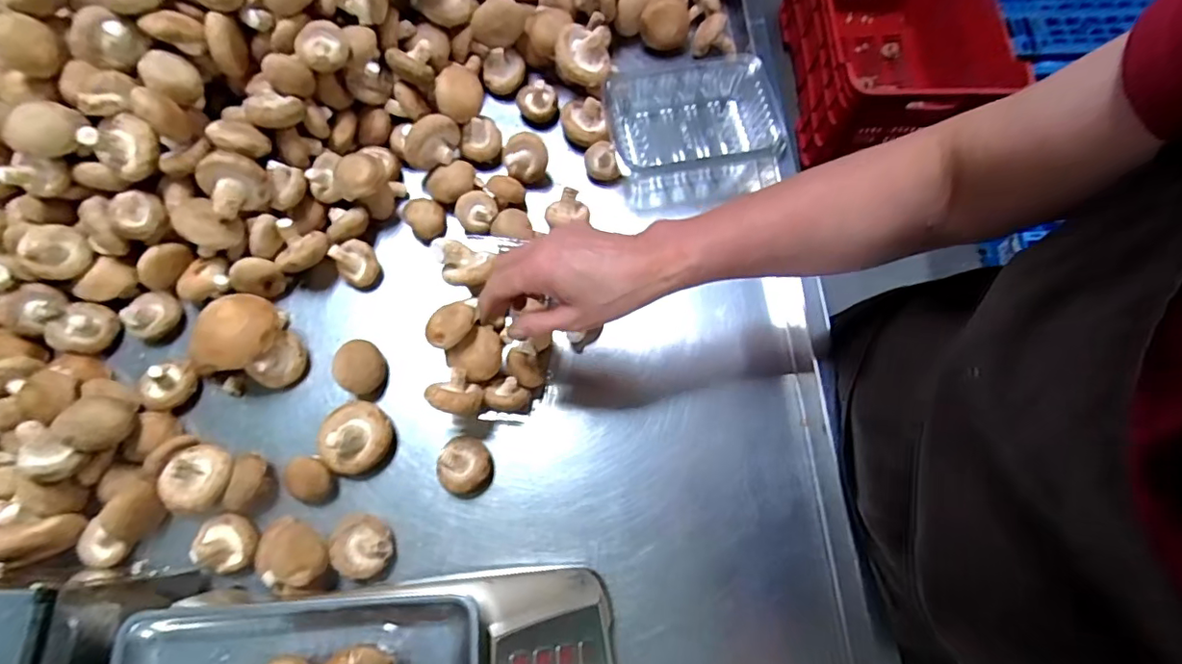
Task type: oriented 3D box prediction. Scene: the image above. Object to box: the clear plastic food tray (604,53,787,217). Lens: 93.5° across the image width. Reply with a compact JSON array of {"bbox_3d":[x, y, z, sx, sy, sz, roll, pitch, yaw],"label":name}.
[{"bbox_3d":[0.108,-0.235,0.631,0.177,0.079,0.177,-13,72,-5],"label":"clear plastic food tray"}]

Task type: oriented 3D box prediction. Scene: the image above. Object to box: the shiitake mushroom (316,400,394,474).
[{"bbox_3d":[-0.214,0.094,0.501,0.061,0.046,0.063,0,71,-1],"label":"shiitake mushroom"}]

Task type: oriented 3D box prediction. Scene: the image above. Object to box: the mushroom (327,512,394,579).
[{"bbox_3d":[-0.198,0.185,0.481,0.047,0.033,0.051,0,71,-1],"label":"mushroom"}]

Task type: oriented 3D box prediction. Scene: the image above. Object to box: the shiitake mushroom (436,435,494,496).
[{"bbox_3d":[-0.112,0.121,0.504,0.048,0.026,0.049,0,71,-1],"label":"shiitake mushroom"}]

